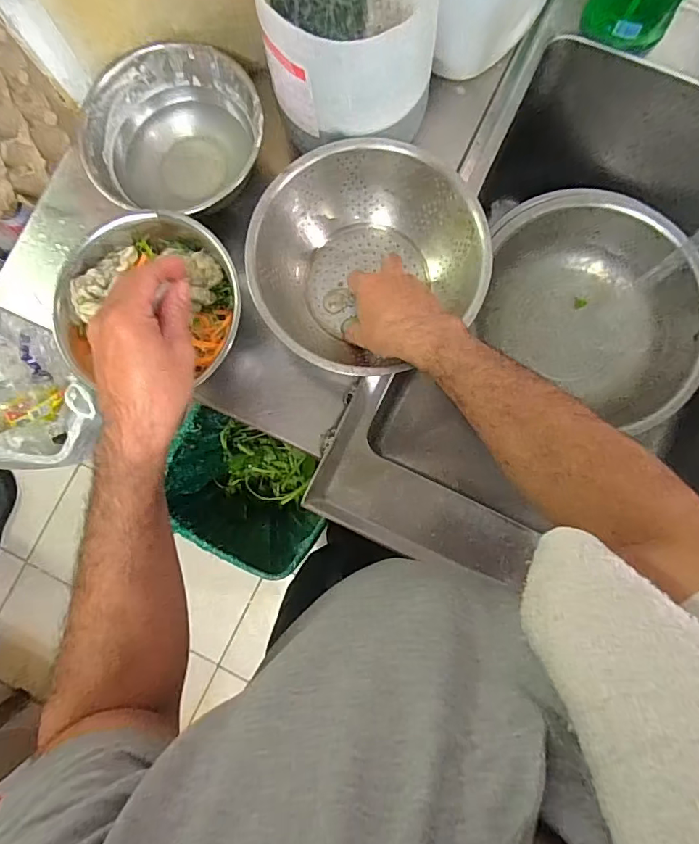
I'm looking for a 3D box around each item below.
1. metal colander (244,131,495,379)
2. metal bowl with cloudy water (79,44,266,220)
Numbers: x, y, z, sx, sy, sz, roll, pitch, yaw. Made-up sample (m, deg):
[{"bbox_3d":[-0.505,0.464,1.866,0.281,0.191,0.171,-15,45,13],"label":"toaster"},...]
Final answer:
[{"bbox_3d":[0.015,-0.149,0.460,0.204,0.078,0.196,0,84,2],"label":"metal colander"},{"bbox_3d":[-0.167,-0.274,0.485,0.165,0.078,0.153,0,84,2],"label":"metal bowl with cloudy water"}]

